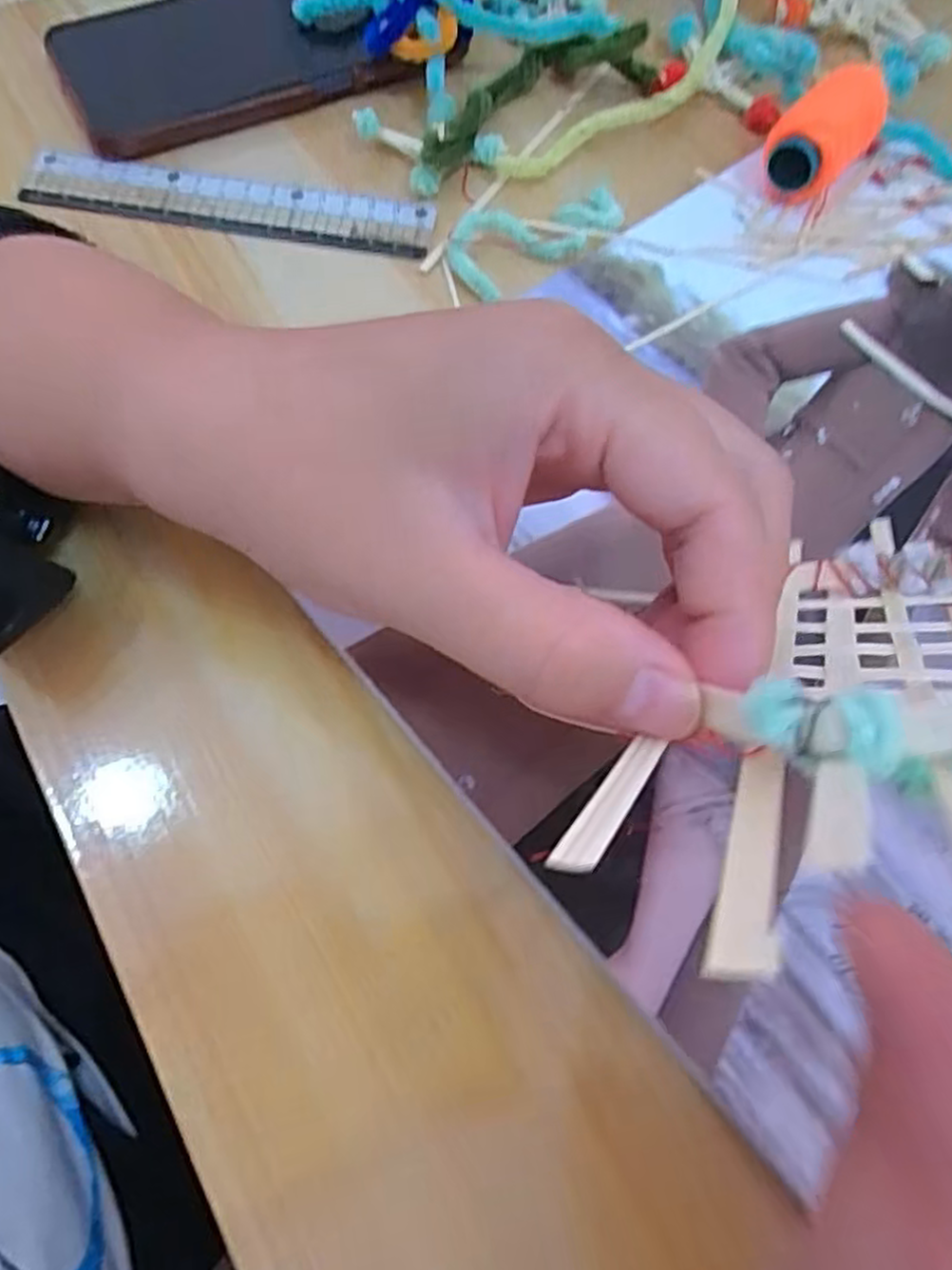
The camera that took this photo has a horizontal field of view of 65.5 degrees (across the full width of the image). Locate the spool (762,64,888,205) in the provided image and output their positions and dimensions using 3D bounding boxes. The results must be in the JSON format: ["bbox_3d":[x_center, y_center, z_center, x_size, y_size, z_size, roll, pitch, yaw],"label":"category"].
[{"bbox_3d":[0.135,-0.192,0.286,0.054,0.029,0.024,-40,74,-15],"label":"spool"}]

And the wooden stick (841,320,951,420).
[{"bbox_3d":[0.157,-0.090,0.262,0.009,0.004,0.067,-38,74,-15],"label":"wooden stick"}]

